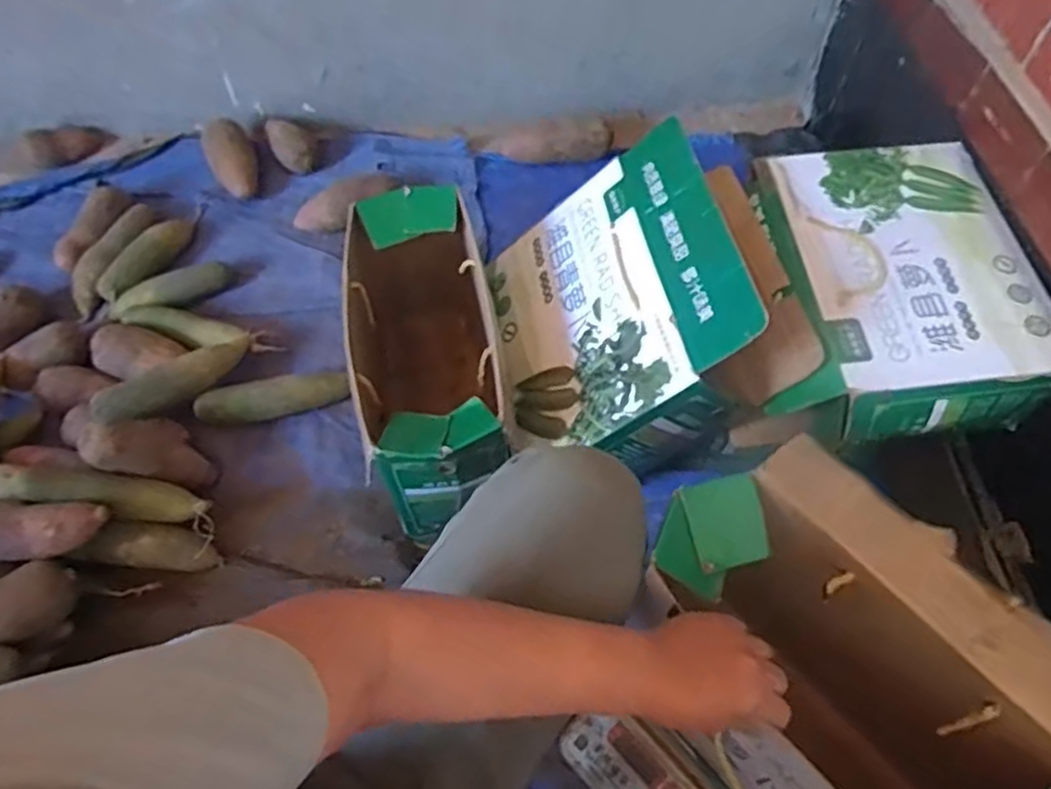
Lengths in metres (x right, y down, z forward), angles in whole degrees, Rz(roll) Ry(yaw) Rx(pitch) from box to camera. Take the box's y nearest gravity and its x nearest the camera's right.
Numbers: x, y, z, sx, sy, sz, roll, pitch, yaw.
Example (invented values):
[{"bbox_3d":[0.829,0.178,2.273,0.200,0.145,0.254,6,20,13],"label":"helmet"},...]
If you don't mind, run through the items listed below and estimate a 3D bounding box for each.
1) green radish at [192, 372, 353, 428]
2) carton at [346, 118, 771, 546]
[{"bbox_3d":[-0.349,0.005,1.005,0.200,0.044,0.051,-9,58,-6],"label":"green radish"},{"bbox_3d":[0.006,-0.073,0.911,0.414,0.351,0.369,-11,59,-7],"label":"carton"}]

